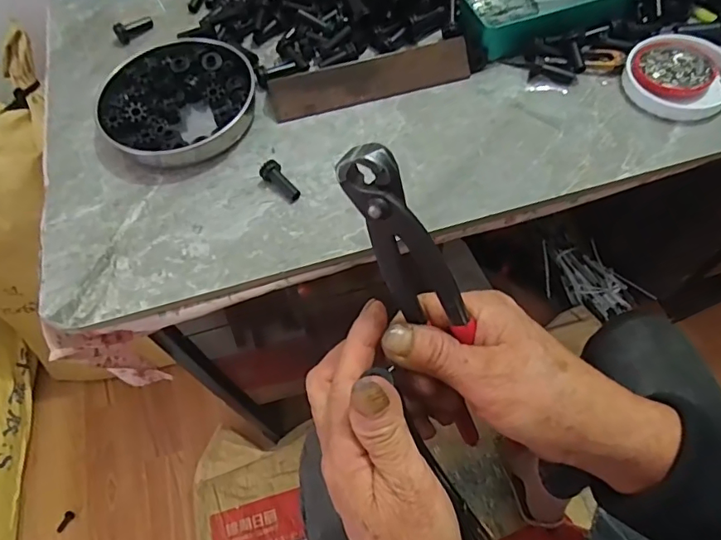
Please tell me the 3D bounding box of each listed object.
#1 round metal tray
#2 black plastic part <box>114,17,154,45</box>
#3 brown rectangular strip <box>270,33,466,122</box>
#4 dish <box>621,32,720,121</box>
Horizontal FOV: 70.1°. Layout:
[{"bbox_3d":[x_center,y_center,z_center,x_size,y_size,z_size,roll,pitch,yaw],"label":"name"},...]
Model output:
[{"bbox_3d":[-0.162,-0.151,0.463,0.134,0.028,0.134,-2,62,3],"label":"round metal tray"},{"bbox_3d":[-0.231,-0.248,0.522,0.038,0.016,0.013,-40,66,-16],"label":"black plastic part"},{"bbox_3d":[0.009,-0.170,0.457,0.176,0.035,0.007,-15,19,-4],"label":"brown rectangular strip"},{"bbox_3d":[0.273,-0.167,0.439,0.084,0.021,0.085,-2,62,3],"label":"dish"}]

